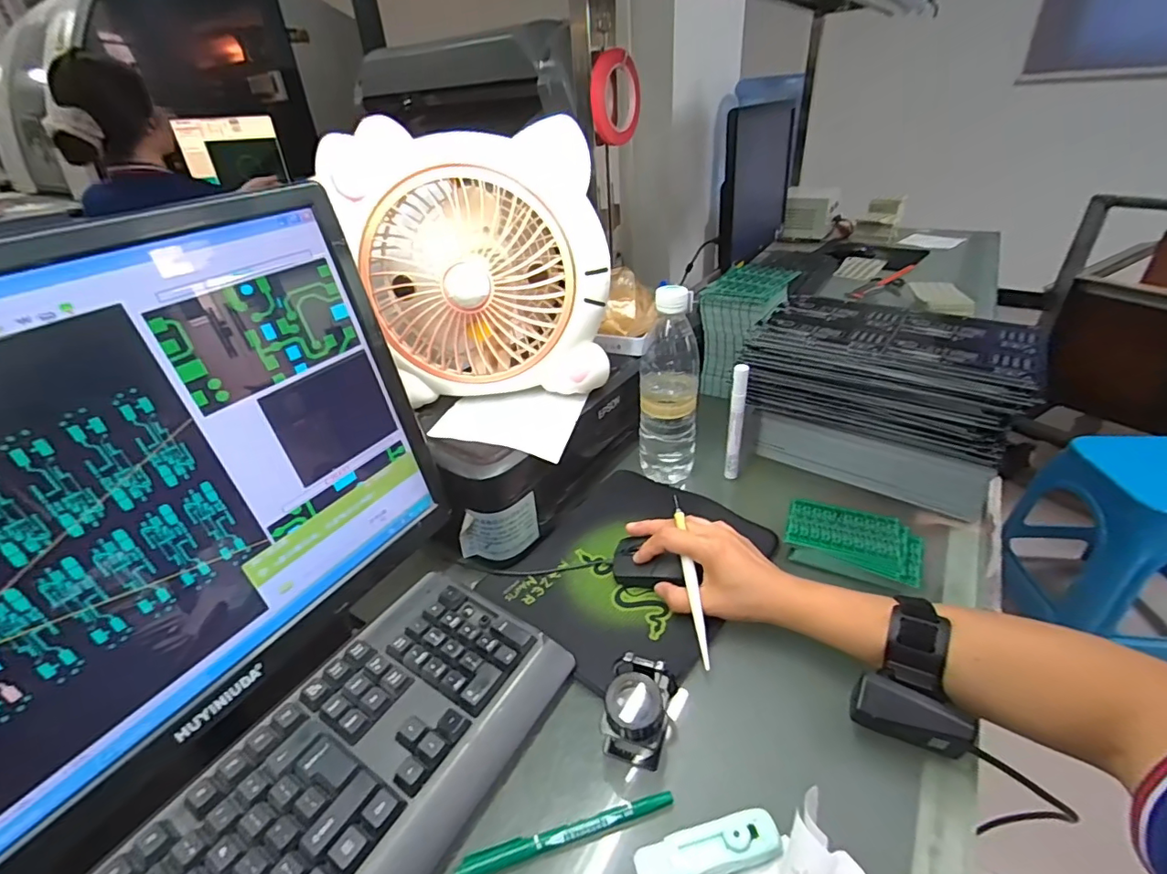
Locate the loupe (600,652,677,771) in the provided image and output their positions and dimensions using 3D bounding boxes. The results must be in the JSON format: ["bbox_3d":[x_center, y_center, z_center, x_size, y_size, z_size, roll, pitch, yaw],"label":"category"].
[{"bbox_3d":[0.036,0.191,0.367,0.045,0.054,0.051,9,35,20],"label":"loupe"}]

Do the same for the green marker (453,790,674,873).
[{"bbox_3d":[-0.009,0.248,0.329,0.135,0.012,0.013,-11,33,-11],"label":"green marker"}]

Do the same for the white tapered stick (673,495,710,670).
[{"bbox_3d":[0.093,0.120,0.457,0.010,0.011,0.149,-4,53,0],"label":"white tapered stick"}]

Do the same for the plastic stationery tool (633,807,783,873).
[{"bbox_3d":[0.074,0.244,0.310,0.085,0.010,0.025,-10,33,-10],"label":"plastic stationery tool"}]

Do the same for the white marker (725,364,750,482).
[{"bbox_3d":[0.172,-0.015,0.594,0.014,0.140,0.018,-1,33,6],"label":"white marker"}]

